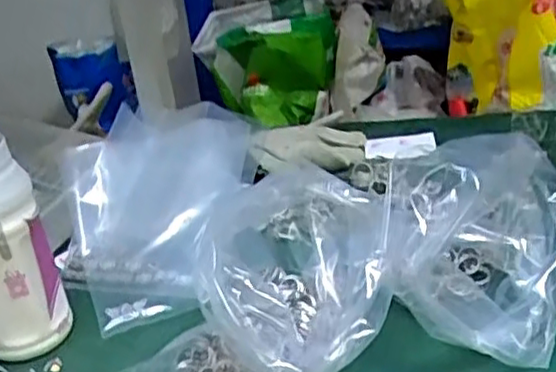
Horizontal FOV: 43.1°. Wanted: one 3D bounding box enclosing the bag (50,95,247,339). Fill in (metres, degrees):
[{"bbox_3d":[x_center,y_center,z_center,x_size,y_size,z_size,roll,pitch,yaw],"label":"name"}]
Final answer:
[{"bbox_3d":[-0.116,0.013,0.632,0.158,0.078,0.245,-1,28,10],"label":"bag"}]

